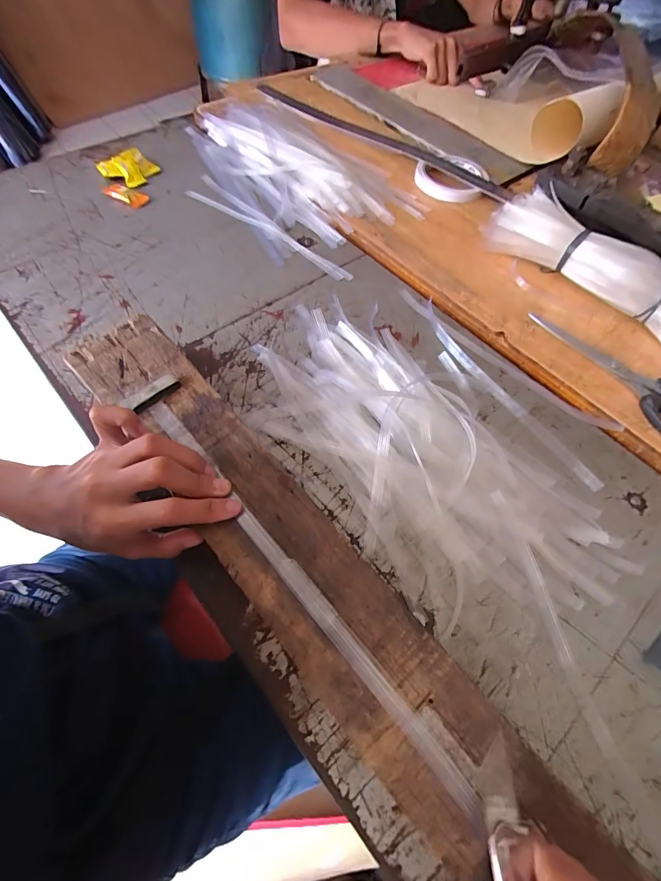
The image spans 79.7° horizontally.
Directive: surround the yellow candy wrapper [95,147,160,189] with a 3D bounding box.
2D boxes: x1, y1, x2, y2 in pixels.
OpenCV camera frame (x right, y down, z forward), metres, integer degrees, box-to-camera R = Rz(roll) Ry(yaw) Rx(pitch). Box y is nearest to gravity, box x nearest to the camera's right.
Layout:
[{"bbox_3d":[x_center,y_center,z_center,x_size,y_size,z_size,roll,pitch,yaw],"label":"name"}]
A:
[{"bbox_3d":[-0.256,-0.346,0.504,0.067,0.011,0.059,40,65,17],"label":"yellow candy wrapper"}]

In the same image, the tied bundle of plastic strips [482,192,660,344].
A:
[{"bbox_3d":[0.289,-0.172,0.411,0.070,0.051,0.264,-35,69,-21],"label":"tied bundle of plastic strips"}]

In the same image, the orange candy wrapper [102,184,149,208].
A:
[{"bbox_3d":[-0.249,-0.295,0.478,0.054,0.009,0.020,23,62,9],"label":"orange candy wrapper"}]

